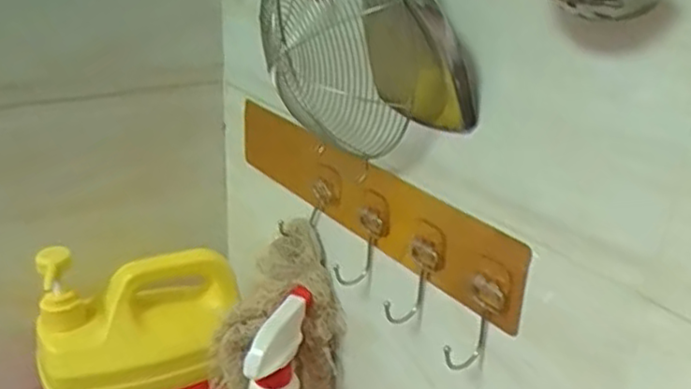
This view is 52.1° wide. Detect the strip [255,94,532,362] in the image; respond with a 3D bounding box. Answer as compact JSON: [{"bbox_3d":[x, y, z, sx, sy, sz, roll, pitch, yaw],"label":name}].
[{"bbox_3d":[0.009,0.015,0.539,0.038,0.092,0.302,-12,28,-31],"label":"strip"}]

